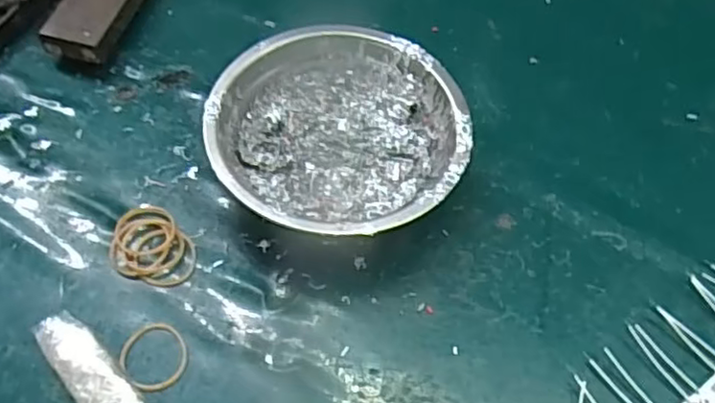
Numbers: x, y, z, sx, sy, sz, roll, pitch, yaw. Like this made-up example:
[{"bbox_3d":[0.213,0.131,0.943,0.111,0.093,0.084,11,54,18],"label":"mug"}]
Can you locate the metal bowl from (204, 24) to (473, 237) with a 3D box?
[{"bbox_3d":[-0.009,-0.030,0.337,0.121,0.038,0.122,2,58,-3],"label":"metal bowl"}]

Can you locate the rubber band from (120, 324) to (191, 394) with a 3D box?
[{"bbox_3d":[-0.090,0.069,0.294,0.029,0.005,0.031,2,58,-3],"label":"rubber band"}]

